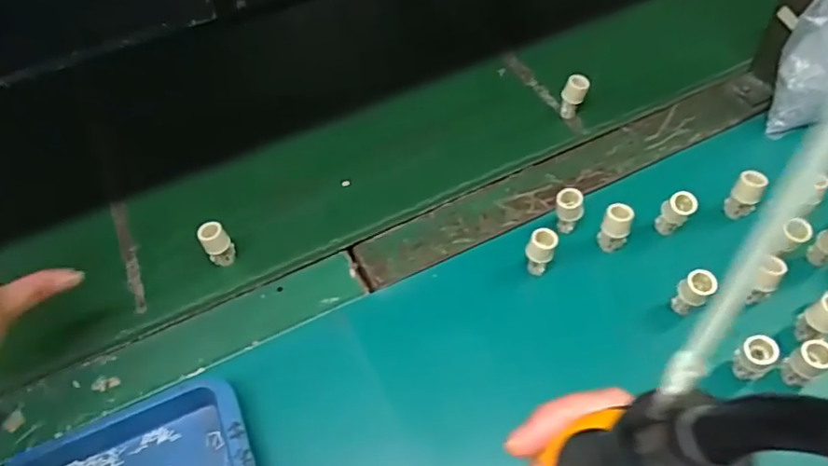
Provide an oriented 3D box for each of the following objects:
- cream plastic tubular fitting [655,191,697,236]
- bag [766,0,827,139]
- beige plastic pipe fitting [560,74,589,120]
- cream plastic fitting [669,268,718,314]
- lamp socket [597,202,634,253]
[{"bbox_3d":[0.205,-0.013,0.457,0.020,0.049,0.016,36,62,26],"label":"cream plastic tubular fitting"},{"bbox_3d":[0.370,-0.154,0.496,0.112,0.109,0.054,-18,54,-11],"label":"bag"},{"bbox_3d":[0.152,-0.128,0.552,0.021,0.043,0.020,14,54,13],"label":"beige plastic pipe fitting"},{"bbox_3d":[0.199,0.043,0.413,0.017,0.040,0.019,-36,59,-23],"label":"cream plastic fitting"},{"bbox_3d":[0.157,-0.003,0.454,0.021,0.041,0.020,-1,52,2],"label":"lamp socket"}]

